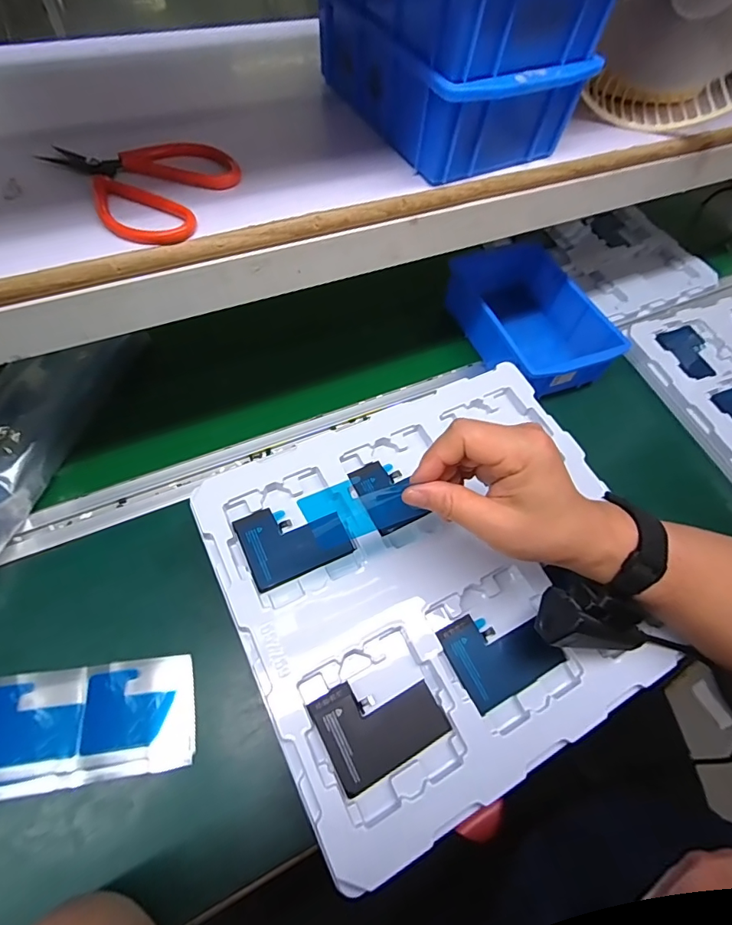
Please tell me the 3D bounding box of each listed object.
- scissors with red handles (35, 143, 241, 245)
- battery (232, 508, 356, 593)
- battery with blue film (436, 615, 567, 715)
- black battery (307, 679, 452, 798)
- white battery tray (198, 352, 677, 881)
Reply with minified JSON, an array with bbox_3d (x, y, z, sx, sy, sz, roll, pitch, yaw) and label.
[{"bbox_3d":[-0.154,-0.185,0.300,0.115,0.013,0.094,19,60,7],"label":"scissors with red handles"},{"bbox_3d":[-0.055,0.057,0.353,0.075,0.006,0.059,-23,64,-17],"label":"battery"},{"bbox_3d":[0.096,0.133,0.328,0.073,0.007,0.058,-23,64,-17],"label":"battery with blue film"},{"bbox_3d":[0.009,0.167,0.301,0.076,0.006,0.058,-24,65,-17],"label":"black battery"},{"bbox_3d":[0.063,0.074,0.351,0.311,0.020,0.274,-23,64,-17],"label":"white battery tray"}]

